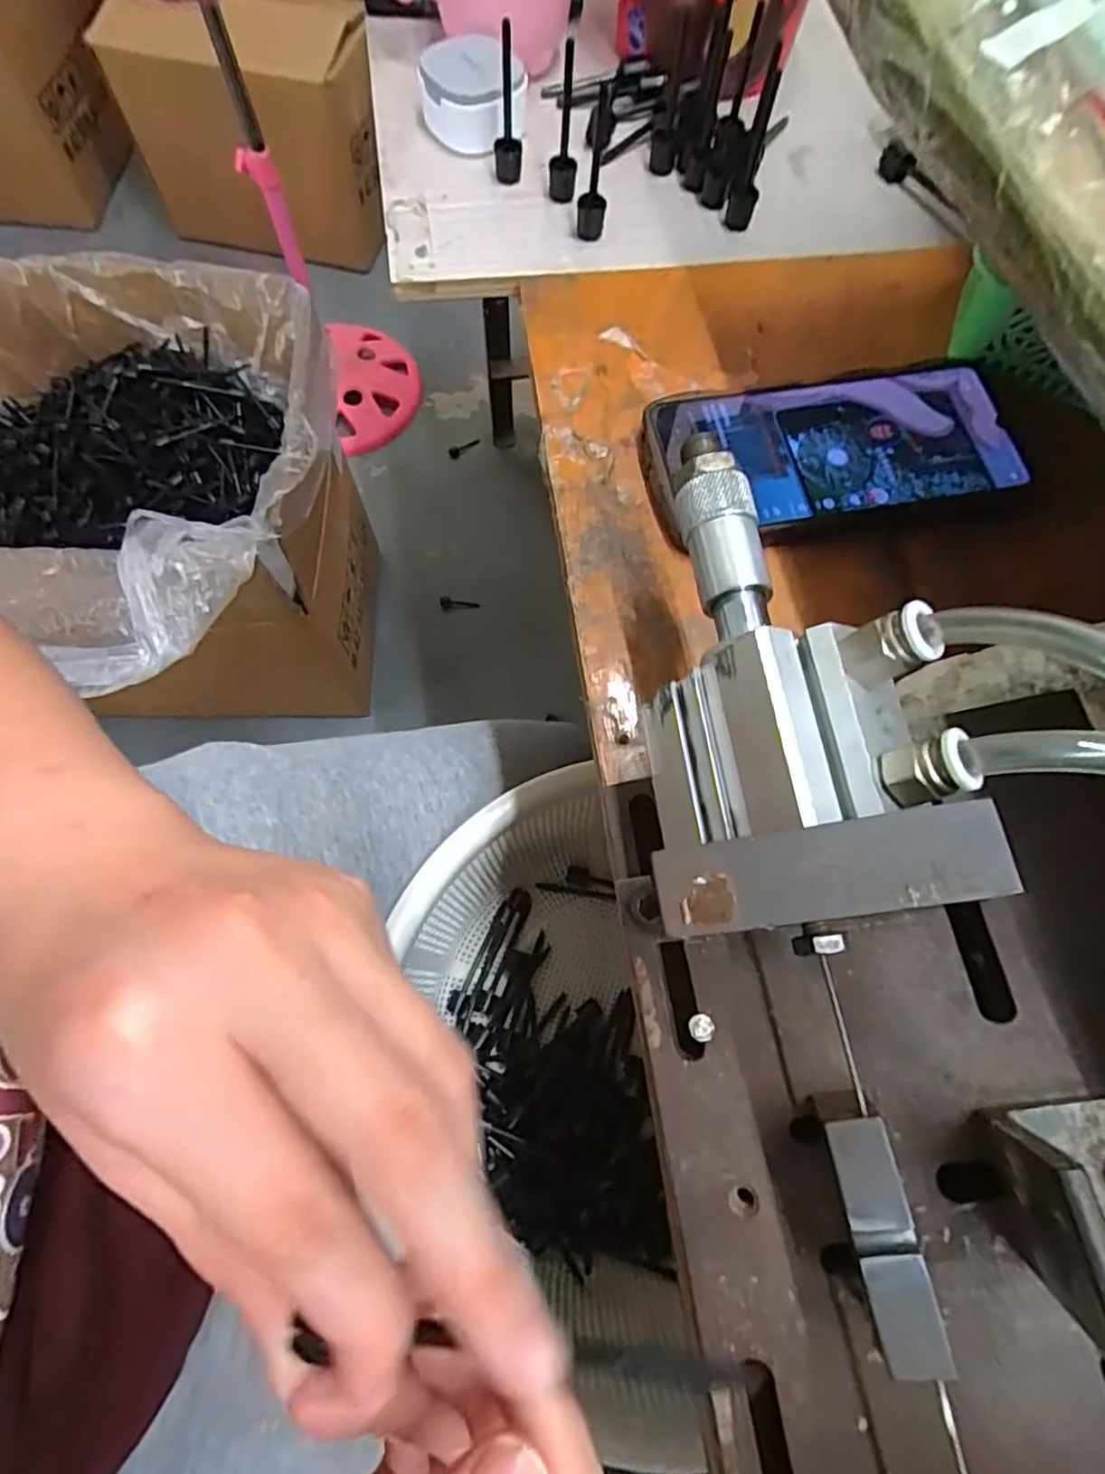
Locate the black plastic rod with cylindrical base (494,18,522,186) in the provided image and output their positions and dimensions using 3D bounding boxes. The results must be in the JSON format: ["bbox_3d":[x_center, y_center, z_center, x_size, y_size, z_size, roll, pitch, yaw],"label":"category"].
[{"bbox_3d":[-0.025,-0.325,0.336,0.014,0.068,0.020,-5,71,-4],"label":"black plastic rod with cylindrical base"}]

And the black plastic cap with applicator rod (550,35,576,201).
[{"bbox_3d":[0.005,-0.310,0.333,0.014,0.059,0.014,1,71,-2],"label":"black plastic cap with applicator rod"}]

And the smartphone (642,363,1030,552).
[{"bbox_3d":[0.123,-0.129,0.287,0.159,0.007,0.075,-10,72,-6],"label":"smartphone"}]

